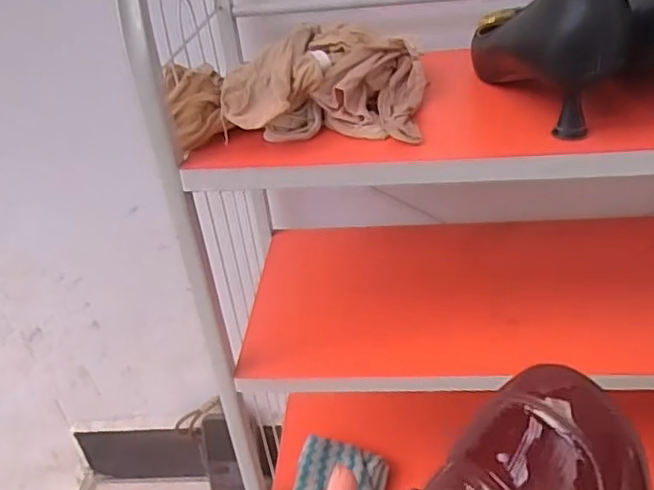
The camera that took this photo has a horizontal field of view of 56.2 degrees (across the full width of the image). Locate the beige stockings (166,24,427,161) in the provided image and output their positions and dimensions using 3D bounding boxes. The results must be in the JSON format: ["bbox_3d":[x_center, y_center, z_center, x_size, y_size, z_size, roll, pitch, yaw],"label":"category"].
[{"bbox_3d":[-0.018,-0.118,0.450,0.175,0.049,0.141,-1,34,8],"label":"beige stockings"}]

